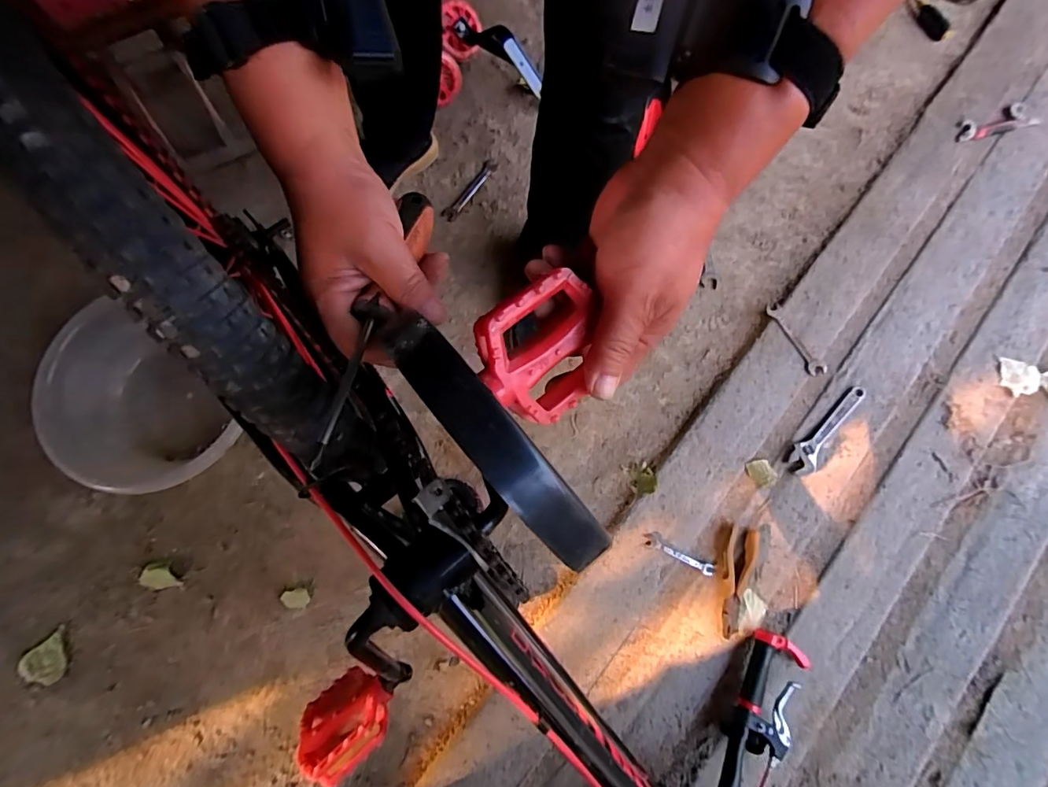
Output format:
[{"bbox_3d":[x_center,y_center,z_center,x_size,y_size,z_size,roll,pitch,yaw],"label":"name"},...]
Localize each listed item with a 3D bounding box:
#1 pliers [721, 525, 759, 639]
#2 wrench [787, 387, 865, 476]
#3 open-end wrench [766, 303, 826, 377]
[{"bbox_3d":[0.338,0.299,0.786,0.047,0.014,0.167,20,77,6],"label":"pliers"},{"bbox_3d":[0.530,0.059,0.860,0.044,0.008,0.197,38,79,10],"label":"wrench"},{"bbox_3d":[0.495,-0.100,0.892,0.032,0.006,0.156,-27,76,-5],"label":"open-end wrench"}]

